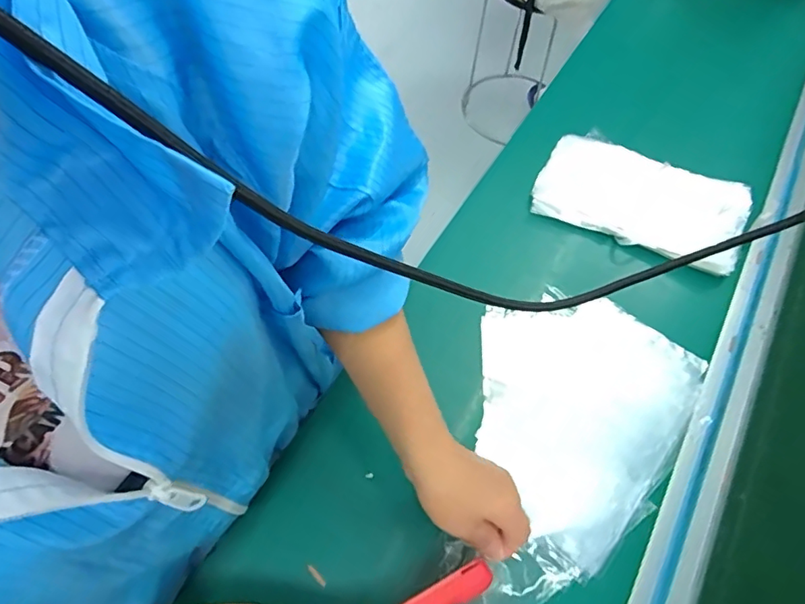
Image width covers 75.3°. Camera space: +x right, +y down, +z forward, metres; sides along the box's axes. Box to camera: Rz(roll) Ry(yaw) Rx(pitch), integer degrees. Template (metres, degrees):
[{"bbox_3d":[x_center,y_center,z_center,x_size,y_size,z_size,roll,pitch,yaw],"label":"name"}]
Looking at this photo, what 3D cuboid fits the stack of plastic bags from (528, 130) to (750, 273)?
[{"bbox_3d":[0.267,-0.115,0.592,0.219,0.031,0.120,26,63,14],"label":"stack of plastic bags"}]

